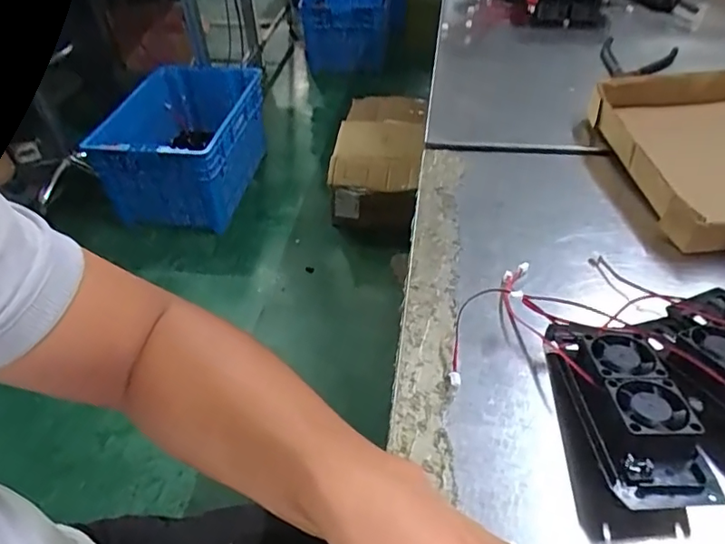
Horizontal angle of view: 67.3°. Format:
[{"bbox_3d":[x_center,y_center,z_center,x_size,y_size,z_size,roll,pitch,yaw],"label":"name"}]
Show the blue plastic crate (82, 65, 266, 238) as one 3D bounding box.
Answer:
[{"bbox_3d":[-0.574,-0.424,1.820,0.434,0.329,0.568,4,43,8],"label":"blue plastic crate"}]

